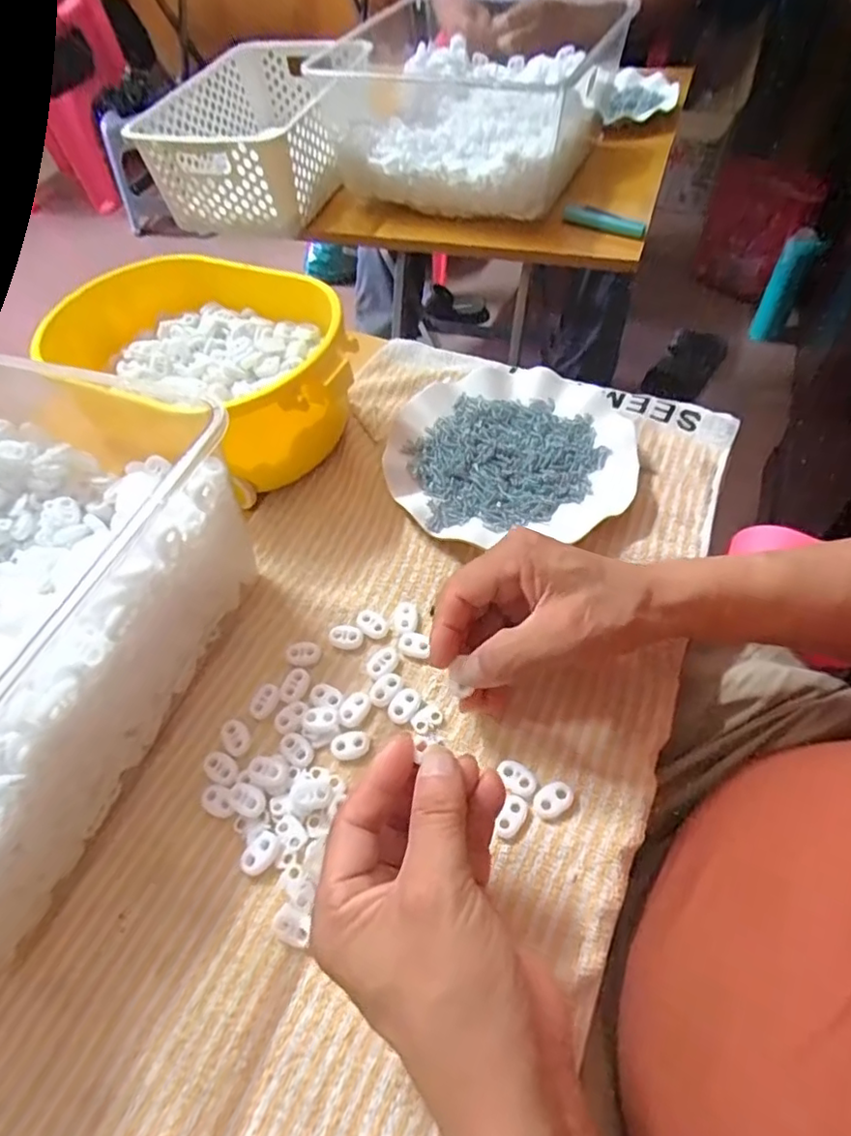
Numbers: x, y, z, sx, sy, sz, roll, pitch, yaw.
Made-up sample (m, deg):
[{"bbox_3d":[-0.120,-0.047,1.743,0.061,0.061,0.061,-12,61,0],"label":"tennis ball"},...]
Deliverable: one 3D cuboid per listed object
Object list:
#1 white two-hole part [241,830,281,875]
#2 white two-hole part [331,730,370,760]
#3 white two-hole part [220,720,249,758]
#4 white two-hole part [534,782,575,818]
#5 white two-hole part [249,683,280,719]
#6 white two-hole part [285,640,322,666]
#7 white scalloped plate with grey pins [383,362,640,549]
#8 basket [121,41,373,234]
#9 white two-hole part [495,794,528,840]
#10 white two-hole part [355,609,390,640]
[{"bbox_3d":[-0.087,0.151,0.309,0.015,0.004,0.022,36,66,26],"label":"white two-hole part"},{"bbox_3d":[-0.044,0.102,0.339,0.022,0.004,0.015,-11,55,-2],"label":"white two-hole part"},{"bbox_3d":[-0.113,0.101,0.347,0.014,0.004,0.023,-29,58,-14],"label":"white two-hole part"},{"bbox_3d":[0.068,0.123,0.311,0.021,0.005,0.016,-24,57,-11],"label":"white two-hole part"},{"bbox_3d":[-0.099,0.082,0.359,0.016,0.004,0.021,16,59,16],"label":"white two-hole part"},{"bbox_3d":[-0.079,0.055,0.375,0.022,0.006,0.016,6,56,10],"label":"white two-hole part"},{"bbox_3d":[0.064,-0.094,0.449,0.185,0.015,0.172,-3,55,4],"label":"white scalloped plate with grey pins"},{"bbox_3d":[-0.207,-0.557,0.754,0.222,0.101,0.314,8,57,11],"label":"basket"},{"bbox_3d":[0.045,0.131,0.309,0.013,0.004,0.022,28,63,22],"label":"white two-hole part"},{"bbox_3d":[-0.035,0.037,0.382,0.023,0.004,0.015,31,64,24],"label":"white two-hole part"}]

